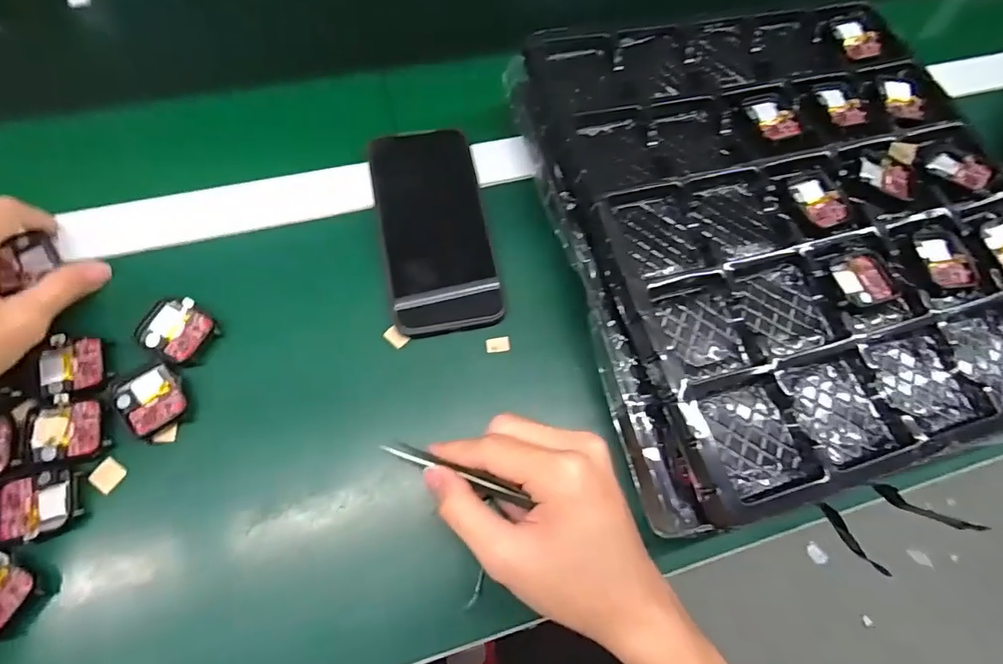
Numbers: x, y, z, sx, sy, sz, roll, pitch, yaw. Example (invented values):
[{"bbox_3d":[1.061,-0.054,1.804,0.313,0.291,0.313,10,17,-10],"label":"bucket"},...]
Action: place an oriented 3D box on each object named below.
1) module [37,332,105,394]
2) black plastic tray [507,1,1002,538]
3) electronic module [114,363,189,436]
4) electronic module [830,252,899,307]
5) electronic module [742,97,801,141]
[{"bbox_3d":[-0.265,0.019,0.315,0.037,0.005,0.036,-4,69,-6],"label":"module"},{"bbox_3d":[0.199,-0.086,0.342,0.326,0.032,0.334,-15,70,-7],"label":"black plastic tray"},{"bbox_3d":[-0.215,0.040,0.314,0.034,0.007,0.038,-36,76,-17],"label":"electronic module"},{"bbox_3d":[0.231,-0.034,0.324,0.039,0.006,0.035,-17,71,-11],"label":"electronic module"},{"bbox_3d":[0.196,-0.155,0.368,0.036,0.008,0.040,-14,70,-10],"label":"electronic module"}]

